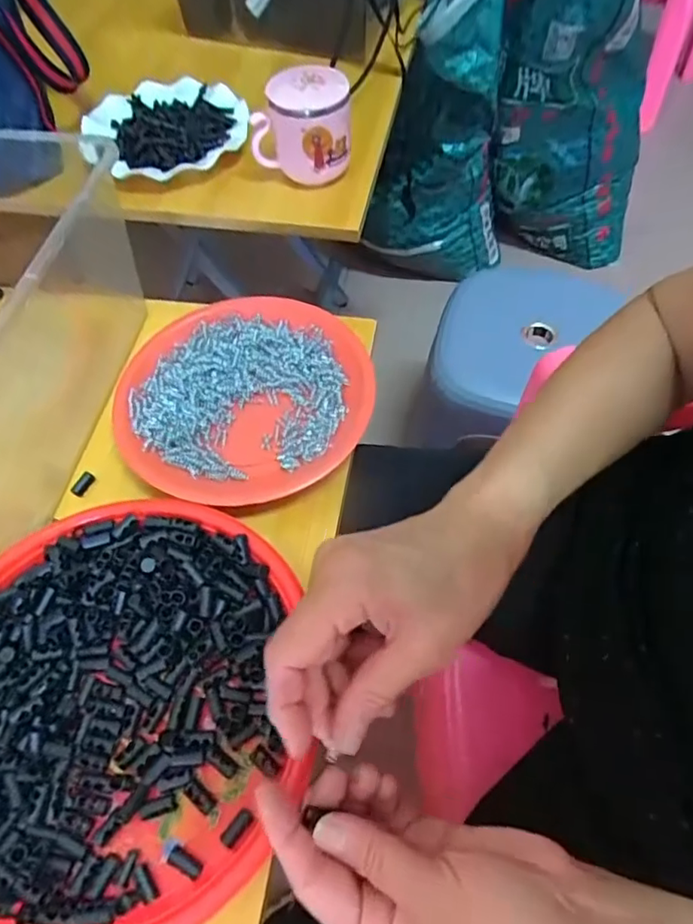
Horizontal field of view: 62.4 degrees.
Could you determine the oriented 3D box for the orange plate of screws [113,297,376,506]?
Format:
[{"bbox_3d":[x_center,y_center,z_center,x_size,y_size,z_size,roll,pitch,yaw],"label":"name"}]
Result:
[{"bbox_3d":[-0.077,-0.053,0.447,0.185,0.028,0.188,-1,59,2],"label":"orange plate of screws"}]

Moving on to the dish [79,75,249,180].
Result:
[{"bbox_3d":[-0.203,-0.382,0.644,0.176,0.021,0.176,-1,59,2],"label":"dish"}]

